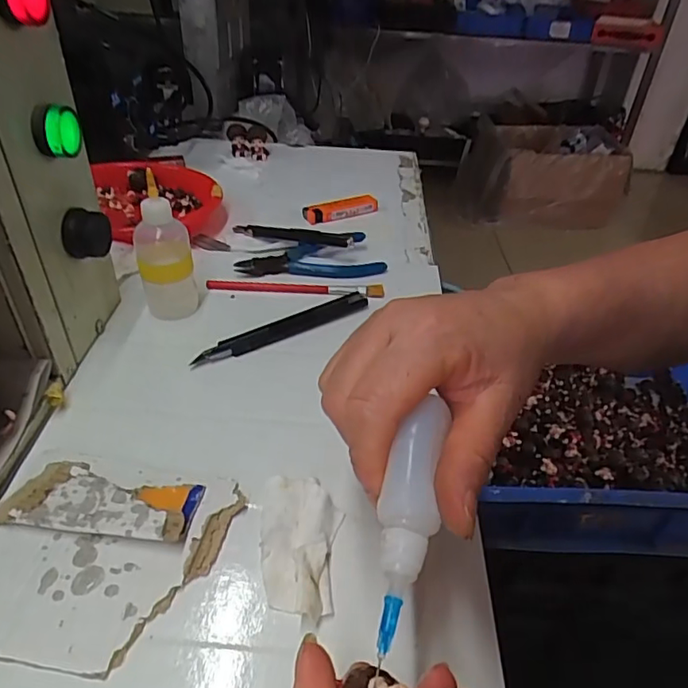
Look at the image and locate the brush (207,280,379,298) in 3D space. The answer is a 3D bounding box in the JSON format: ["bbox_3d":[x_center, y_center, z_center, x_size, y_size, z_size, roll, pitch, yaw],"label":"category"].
[{"bbox_3d":[-0.039,-0.047,0.452,0.142,0.008,0.013,4,39,-2],"label":"brush"}]

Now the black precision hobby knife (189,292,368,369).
[{"bbox_3d":[-0.043,-0.012,0.411,0.143,0.011,0.018,-21,45,-29],"label":"black precision hobby knife"}]

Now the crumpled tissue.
[{"bbox_3d":[-0.022,0.098,0.274,0.039,0.011,0.080,2,39,-4],"label":"crumpled tissue"}]

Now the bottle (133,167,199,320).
[{"bbox_3d":[-0.129,-0.067,0.399,0.038,0.095,0.035,-7,40,-15],"label":"bottle"}]

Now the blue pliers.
[{"bbox_3d":[-0.030,-0.073,0.488,0.124,0.013,0.065,-8,41,-17],"label":"blue pliers"}]

